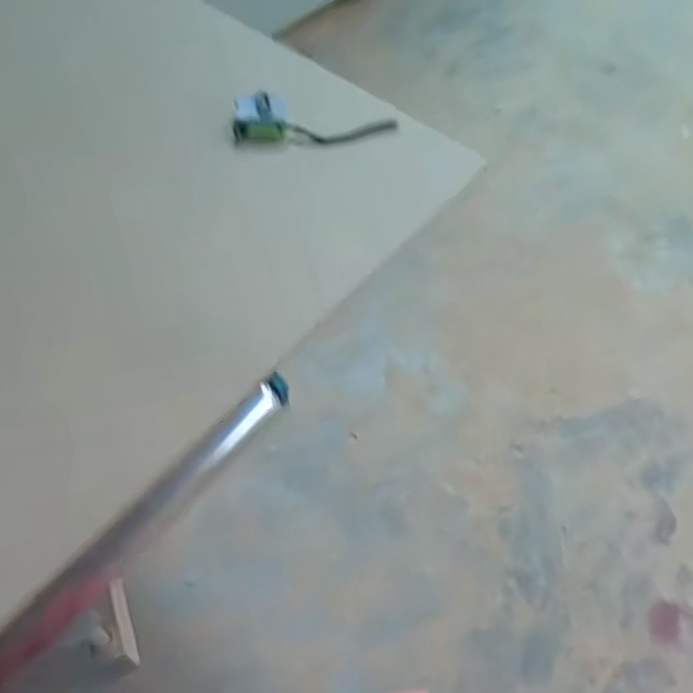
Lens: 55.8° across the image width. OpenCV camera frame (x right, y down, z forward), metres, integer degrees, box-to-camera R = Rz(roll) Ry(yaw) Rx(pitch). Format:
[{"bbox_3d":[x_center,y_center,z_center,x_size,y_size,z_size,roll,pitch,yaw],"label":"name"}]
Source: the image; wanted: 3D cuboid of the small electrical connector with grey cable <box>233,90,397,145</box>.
[{"bbox_3d":[-0.038,-0.283,0.806,0.197,0.027,0.063,-1,56,-4],"label":"small electrical connector with grey cable"}]

